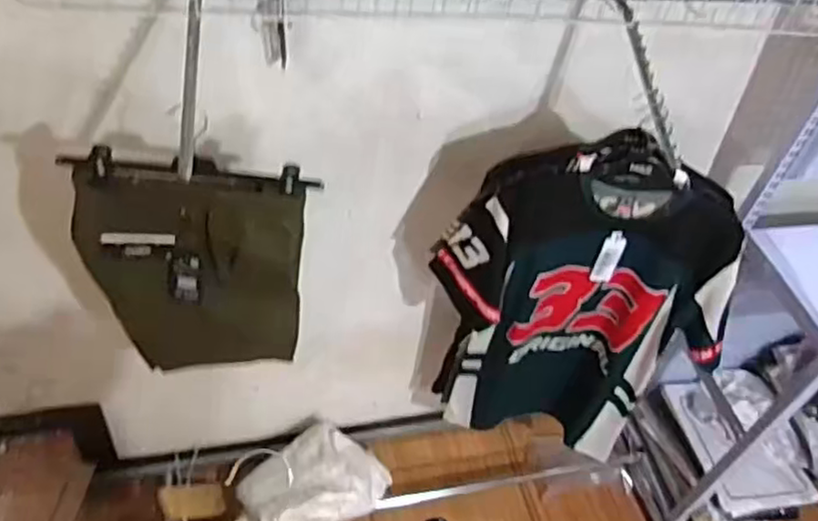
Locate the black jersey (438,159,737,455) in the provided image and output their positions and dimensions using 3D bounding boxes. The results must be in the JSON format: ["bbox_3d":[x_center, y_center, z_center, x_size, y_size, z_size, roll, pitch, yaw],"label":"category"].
[{"bbox_3d":[0.308,0.125,1.320,0.528,0.677,0.113,10,47,4],"label":"black jersey"}]

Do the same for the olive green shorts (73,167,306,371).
[{"bbox_3d":[-0.326,0.033,1.068,0.322,0.388,0.052,0,47,-5],"label":"olive green shorts"}]

